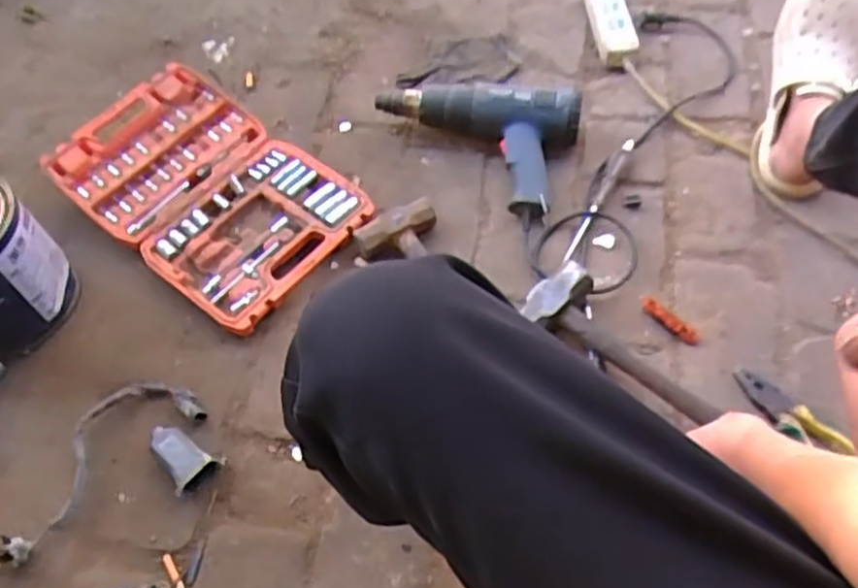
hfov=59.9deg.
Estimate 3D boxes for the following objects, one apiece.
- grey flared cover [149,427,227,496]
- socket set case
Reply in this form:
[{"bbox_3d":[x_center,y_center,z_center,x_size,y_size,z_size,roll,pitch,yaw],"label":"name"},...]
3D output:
[{"bbox_3d":[-0.260,0.169,0.788,0.073,0.034,0.054,36,67,24],"label":"grey flared cover"},{"bbox_3d":[-0.290,-0.132,0.977,0.390,0.075,0.249,35,67,23],"label":"socket set case"}]

